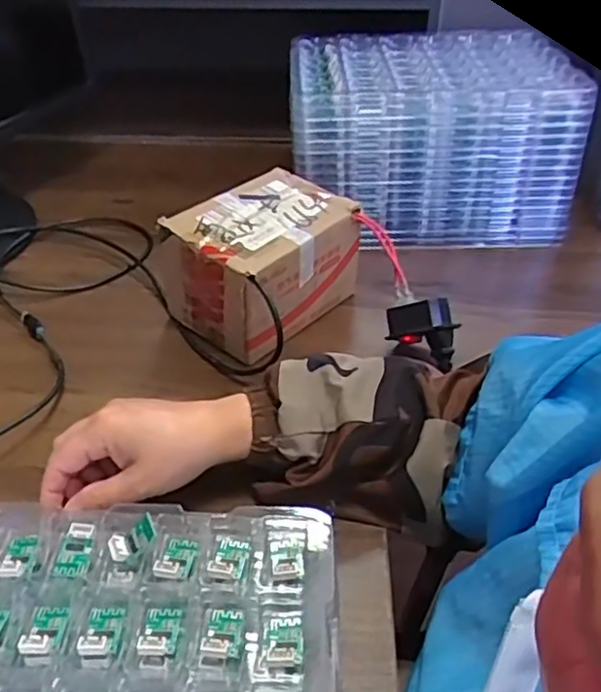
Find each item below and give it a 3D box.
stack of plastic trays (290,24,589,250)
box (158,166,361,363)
[{"bbox_3d":[0.127,-0.210,0.697,0.270,0.181,0.184,-3,40,-3],"label":"stack of plastic trays"},{"bbox_3d":[-0.027,-0.071,0.578,0.118,0.102,0.159,27,47,29],"label":"box"}]

